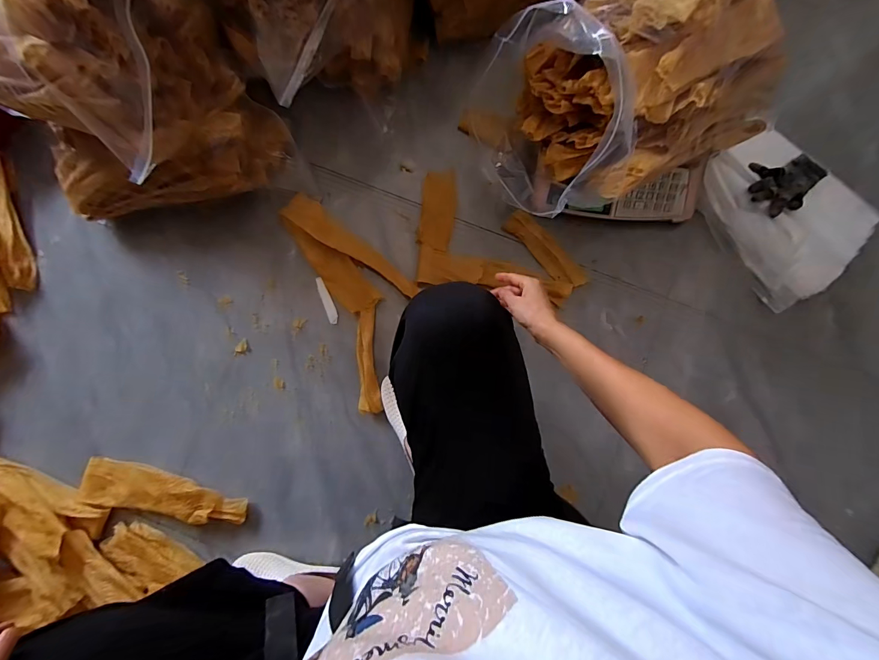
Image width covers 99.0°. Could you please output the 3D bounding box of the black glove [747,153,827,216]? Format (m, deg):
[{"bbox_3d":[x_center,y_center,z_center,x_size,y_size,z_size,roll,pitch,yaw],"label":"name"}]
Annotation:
[{"bbox_3d":[0.727,-0.313,0.790,0.152,0.030,0.120,-28,85,-4],"label":"black glove"}]

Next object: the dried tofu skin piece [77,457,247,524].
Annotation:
[{"bbox_3d":[-0.526,0.314,0.717,0.312,0.029,0.079,12,83,0],"label":"dried tofu skin piece"}]

